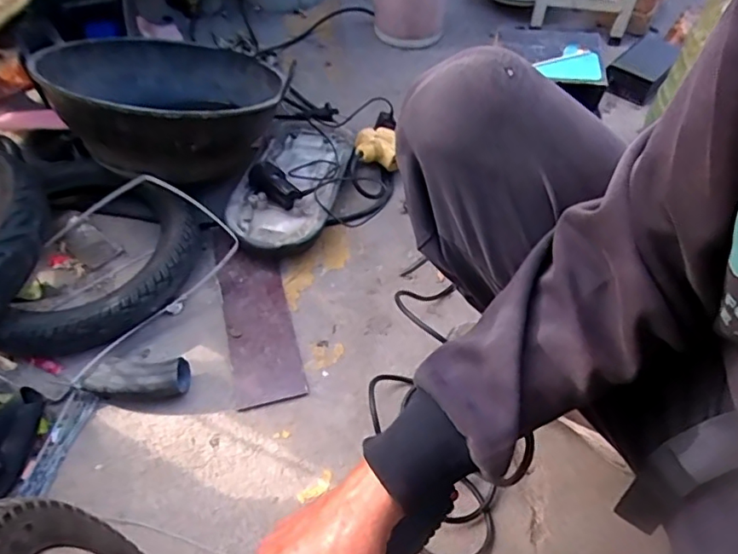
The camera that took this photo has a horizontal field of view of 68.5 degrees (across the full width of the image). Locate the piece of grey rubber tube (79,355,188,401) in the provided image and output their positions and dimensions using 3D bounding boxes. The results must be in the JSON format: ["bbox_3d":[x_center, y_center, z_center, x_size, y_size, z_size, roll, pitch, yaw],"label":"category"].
[{"bbox_3d":[-0.293,0.128,0.669,0.128,0.037,0.052,-4,51,-3],"label":"piece of grey rubber tube"}]

